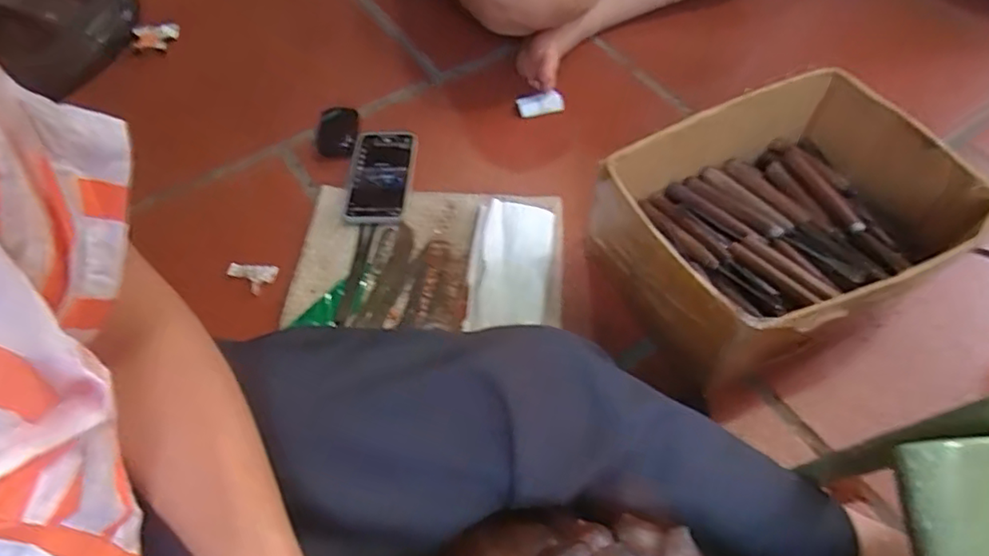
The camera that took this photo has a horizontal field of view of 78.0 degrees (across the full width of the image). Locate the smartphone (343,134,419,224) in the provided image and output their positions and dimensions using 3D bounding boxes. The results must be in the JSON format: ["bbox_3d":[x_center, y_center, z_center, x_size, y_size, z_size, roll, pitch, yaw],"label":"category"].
[{"bbox_3d":[-0.148,-0.136,0.796,0.081,0.012,0.161,2,56,2],"label":"smartphone"}]

